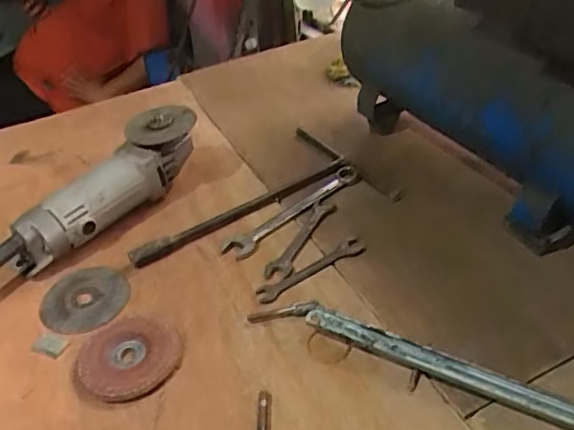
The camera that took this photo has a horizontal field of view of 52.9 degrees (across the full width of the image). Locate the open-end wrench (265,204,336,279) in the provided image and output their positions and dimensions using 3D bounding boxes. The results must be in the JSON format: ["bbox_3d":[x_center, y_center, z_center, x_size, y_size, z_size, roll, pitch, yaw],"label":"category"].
[{"bbox_3d":[0.016,0.026,0.611,0.025,0.004,0.127,17,45,26],"label":"open-end wrench"}]

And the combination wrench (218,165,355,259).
[{"bbox_3d":[0.008,-0.007,0.649,0.191,0.006,0.031,-35,47,-31],"label":"combination wrench"}]

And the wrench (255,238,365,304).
[{"bbox_3d":[0.025,0.056,0.577,0.123,0.005,0.021,-26,43,-23],"label":"wrench"}]

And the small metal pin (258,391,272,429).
[{"bbox_3d":[-0.017,0.160,0.450,0.010,0.004,0.048,-3,39,3],"label":"small metal pin"}]

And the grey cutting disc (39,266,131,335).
[{"bbox_3d":[-0.199,0.083,0.572,0.085,0.011,0.087,-5,39,4],"label":"grey cutting disc"}]

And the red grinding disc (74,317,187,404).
[{"bbox_3d":[-0.139,0.124,0.503,0.088,0.014,0.076,-2,39,4],"label":"red grinding disc"}]

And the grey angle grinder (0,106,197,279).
[{"bbox_3d":[-0.235,-0.013,0.627,0.073,0.089,0.325,30,51,35],"label":"grey angle grinder"}]

